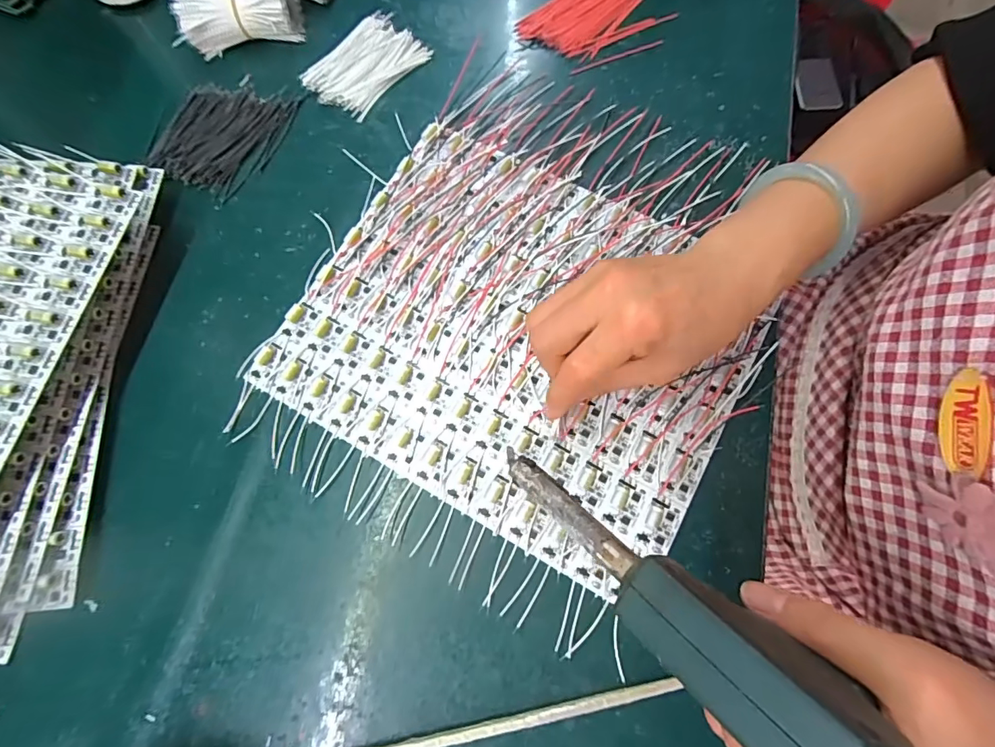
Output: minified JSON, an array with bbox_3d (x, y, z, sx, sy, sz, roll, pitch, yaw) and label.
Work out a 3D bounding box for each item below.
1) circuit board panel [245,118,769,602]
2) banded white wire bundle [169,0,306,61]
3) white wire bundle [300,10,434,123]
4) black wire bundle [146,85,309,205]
[{"bbox_3d":[0.015,-0.031,0.316,0.284,0.009,0.239,29,77,9],"label":"circuit board panel"},{"bbox_3d":[-0.211,-0.290,0.381,0.092,0.033,0.034,-10,74,-1],"label":"banded white wire bundle"},{"bbox_3d":[-0.108,-0.254,0.383,0.062,0.012,0.093,42,79,12],"label":"white wire bundle"},{"bbox_3d":[-0.216,-0.189,0.368,0.088,0.011,0.103,21,76,7],"label":"black wire bundle"}]

